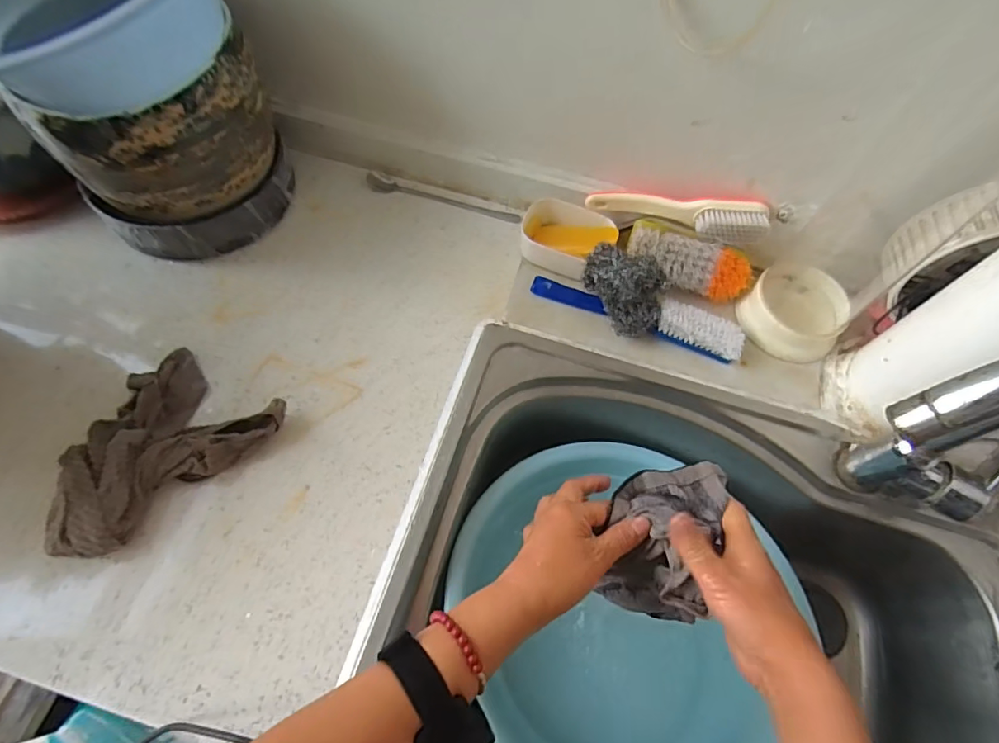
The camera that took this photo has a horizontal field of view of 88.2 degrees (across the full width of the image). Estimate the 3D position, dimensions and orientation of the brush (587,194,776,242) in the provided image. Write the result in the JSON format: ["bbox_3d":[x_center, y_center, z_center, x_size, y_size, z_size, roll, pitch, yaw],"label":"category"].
[{"bbox_3d":[0.195,-0.174,0.565,0.189,0.034,0.039,12,64,2],"label":"brush"}]

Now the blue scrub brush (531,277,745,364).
[{"bbox_3d":[0.149,-0.064,0.564,0.231,0.031,0.042,19,64,6],"label":"blue scrub brush"}]

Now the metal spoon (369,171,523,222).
[{"bbox_3d":[-0.070,-0.216,0.642,0.195,0.020,0.018,14,64,3],"label":"metal spoon"}]

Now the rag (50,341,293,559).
[{"bbox_3d":[-0.316,0.056,0.466,0.194,0.039,0.138,-38,72,-20],"label":"rag"}]

